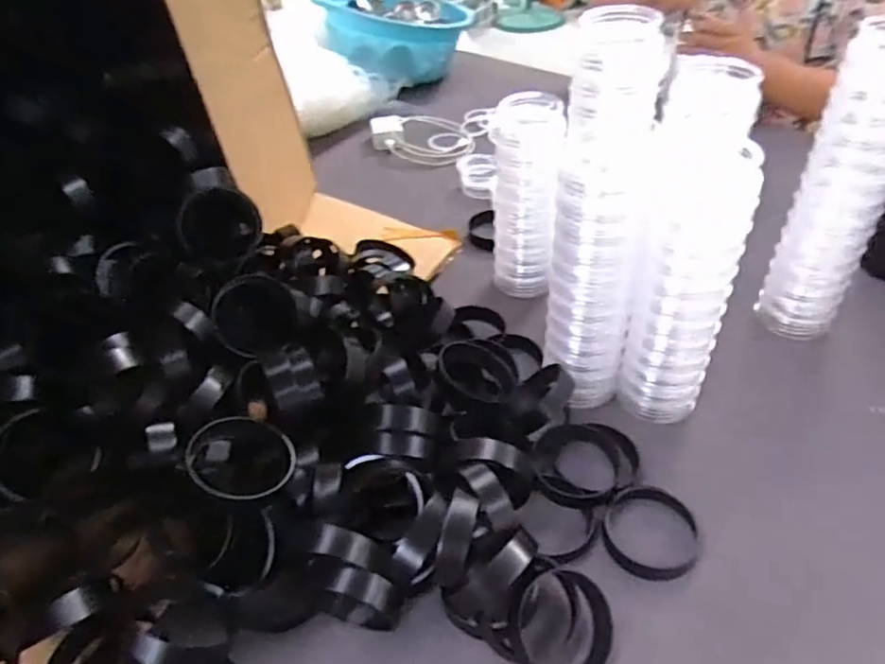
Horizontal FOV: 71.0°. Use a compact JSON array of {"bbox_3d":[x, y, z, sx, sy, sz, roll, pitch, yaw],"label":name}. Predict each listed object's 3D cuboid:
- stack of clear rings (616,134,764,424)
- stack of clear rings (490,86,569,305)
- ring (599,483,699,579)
[{"bbox_3d":[0.191,-0.031,0.498,0.070,0.235,0.068,14,47,20],"label":"stack of clear rings"},{"bbox_3d":[0.088,-0.139,0.654,0.061,0.208,0.061,10,46,16],"label":"stack of clear rings"},{"bbox_3d":[0.157,0.148,0.466,0.069,0.011,0.070,-3,44,3],"label":"ring"}]

